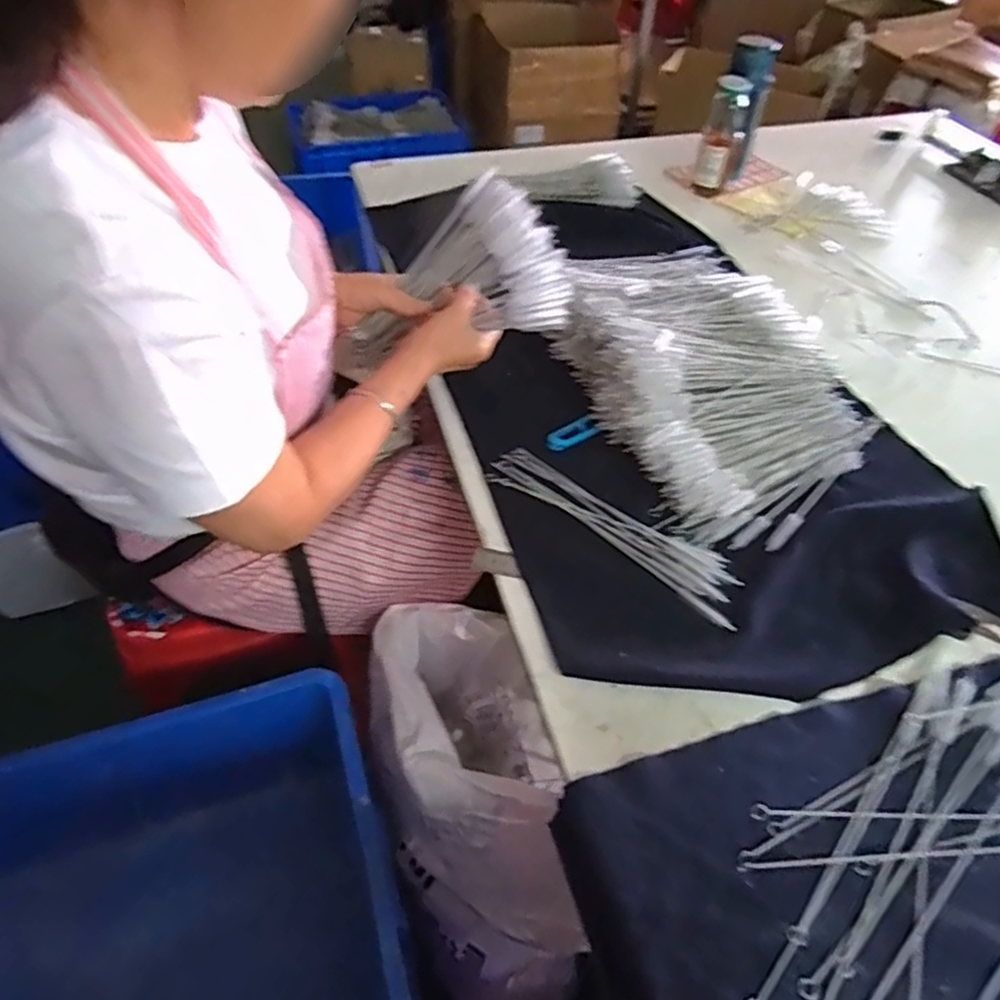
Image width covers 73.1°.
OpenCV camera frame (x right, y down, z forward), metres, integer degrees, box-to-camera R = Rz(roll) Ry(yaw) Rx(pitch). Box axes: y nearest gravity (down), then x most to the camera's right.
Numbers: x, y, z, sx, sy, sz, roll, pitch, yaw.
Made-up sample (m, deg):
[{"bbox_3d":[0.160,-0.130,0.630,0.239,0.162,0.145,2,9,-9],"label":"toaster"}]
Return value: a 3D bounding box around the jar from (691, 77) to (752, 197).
[{"bbox_3d":[0.351,-0.578,1.073,0.058,0.166,0.066,16,51,11],"label":"jar"}]

